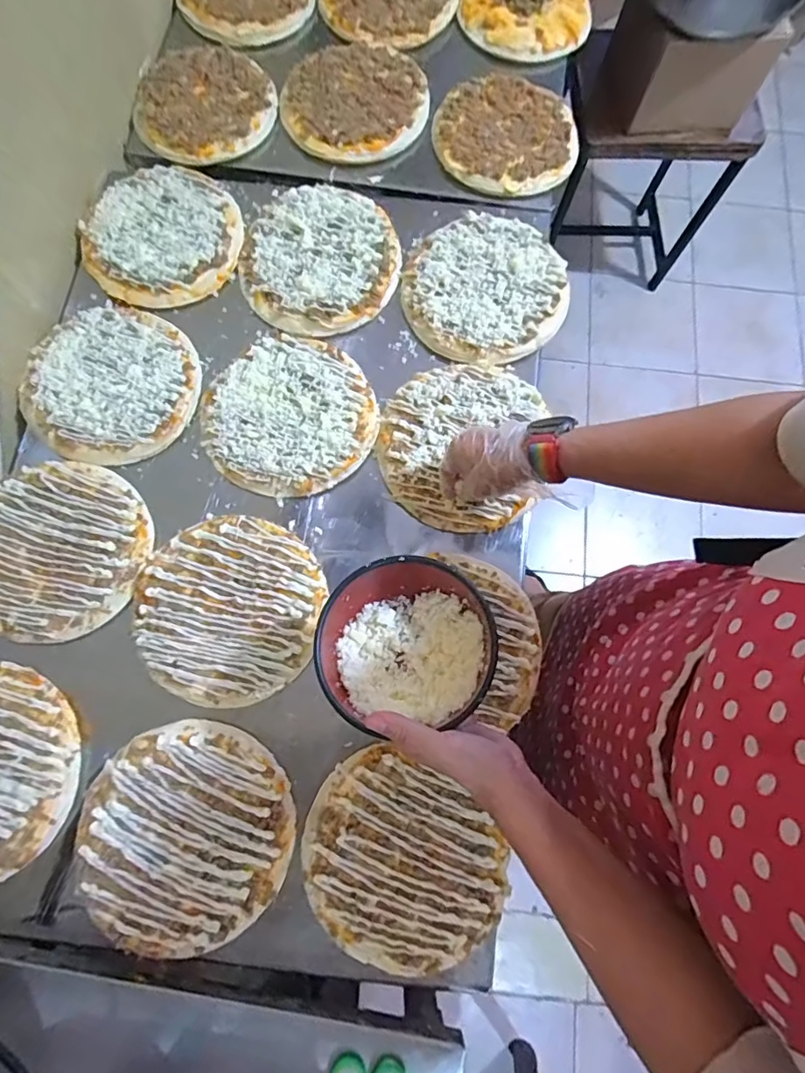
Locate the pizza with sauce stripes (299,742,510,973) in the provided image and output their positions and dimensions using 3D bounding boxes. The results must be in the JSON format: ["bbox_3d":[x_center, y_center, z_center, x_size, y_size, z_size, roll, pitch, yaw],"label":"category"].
[{"bbox_3d":[-0.001,0.315,0.502,0.195,0.017,0.169,29,76,7],"label":"pizza with sauce stripes"}]

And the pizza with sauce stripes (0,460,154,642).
[{"bbox_3d":[-0.385,0.011,0.578,0.197,0.014,0.194,0,75,-1],"label":"pizza with sauce stripes"}]

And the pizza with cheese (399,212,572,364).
[{"bbox_3d":[0.103,-0.316,0.655,0.200,0.022,0.197,7,75,1],"label":"pizza with cheese"}]

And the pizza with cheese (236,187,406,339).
[{"bbox_3d":[-0.107,-0.356,0.663,0.196,0.024,0.196,0,75,-1],"label":"pizza with cheese"}]

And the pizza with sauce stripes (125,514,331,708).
[{"bbox_3d":[-0.187,0.073,0.555,0.195,0.012,0.193,14,75,3],"label":"pizza with sauce stripes"}]

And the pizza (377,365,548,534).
[{"bbox_3d":[0.065,-0.110,0.609,0.180,0.019,0.202,10,81,4],"label":"pizza"}]

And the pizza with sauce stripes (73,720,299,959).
[{"bbox_3d":[-0.208,0.285,0.505,0.195,0.022,0.191,0,75,-1],"label":"pizza with sauce stripes"}]

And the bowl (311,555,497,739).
[{"bbox_3d":[-0.001,0.087,0.443,0.143,0.061,0.127,-3,75,-2],"label":"bowl"}]

